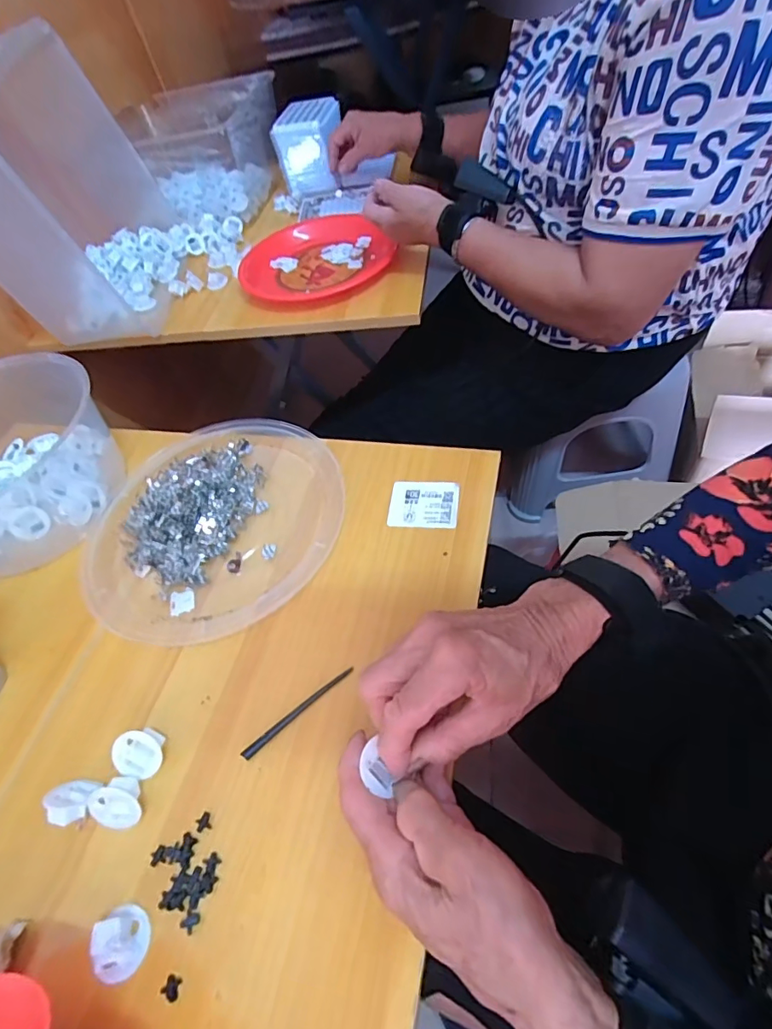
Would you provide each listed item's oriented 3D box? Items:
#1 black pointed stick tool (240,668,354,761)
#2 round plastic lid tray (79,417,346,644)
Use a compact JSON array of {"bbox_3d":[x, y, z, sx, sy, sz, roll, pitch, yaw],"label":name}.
[{"bbox_3d":[-0.059,0.134,0.329,0.087,0.005,0.007,-38,56,-17],"label":"black pointed stick tool"},{"bbox_3d":[-0.157,0.000,0.444,0.231,0.027,0.232,-5,53,7],"label":"round plastic lid tray"}]

